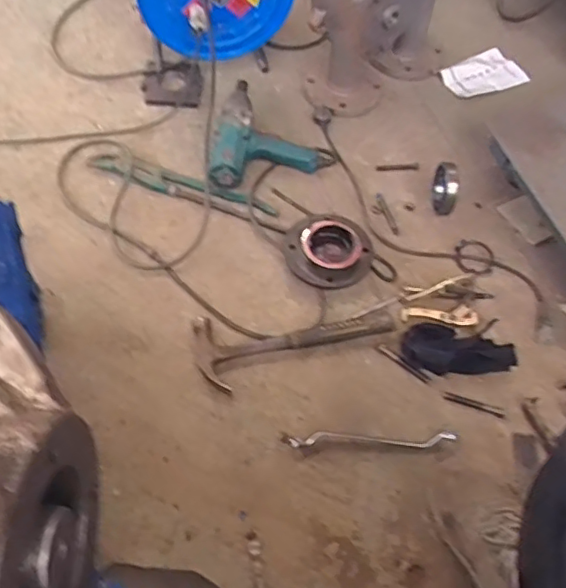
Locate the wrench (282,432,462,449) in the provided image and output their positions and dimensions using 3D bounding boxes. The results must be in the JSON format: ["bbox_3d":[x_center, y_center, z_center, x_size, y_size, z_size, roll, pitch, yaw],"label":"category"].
[{"bbox_3d":[0.132,0.214,0.852,0.246,0.020,0.024,1,59,-4],"label":"wrench"}]

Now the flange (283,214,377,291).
[{"bbox_3d":[0.081,-0.080,1.010,0.152,0.045,0.152,2,59,-3],"label":"flange"}]

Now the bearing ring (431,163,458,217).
[{"bbox_3d":[0.298,-0.194,1.070,0.023,0.094,0.078,-3,59,-7],"label":"bearing ring"}]

